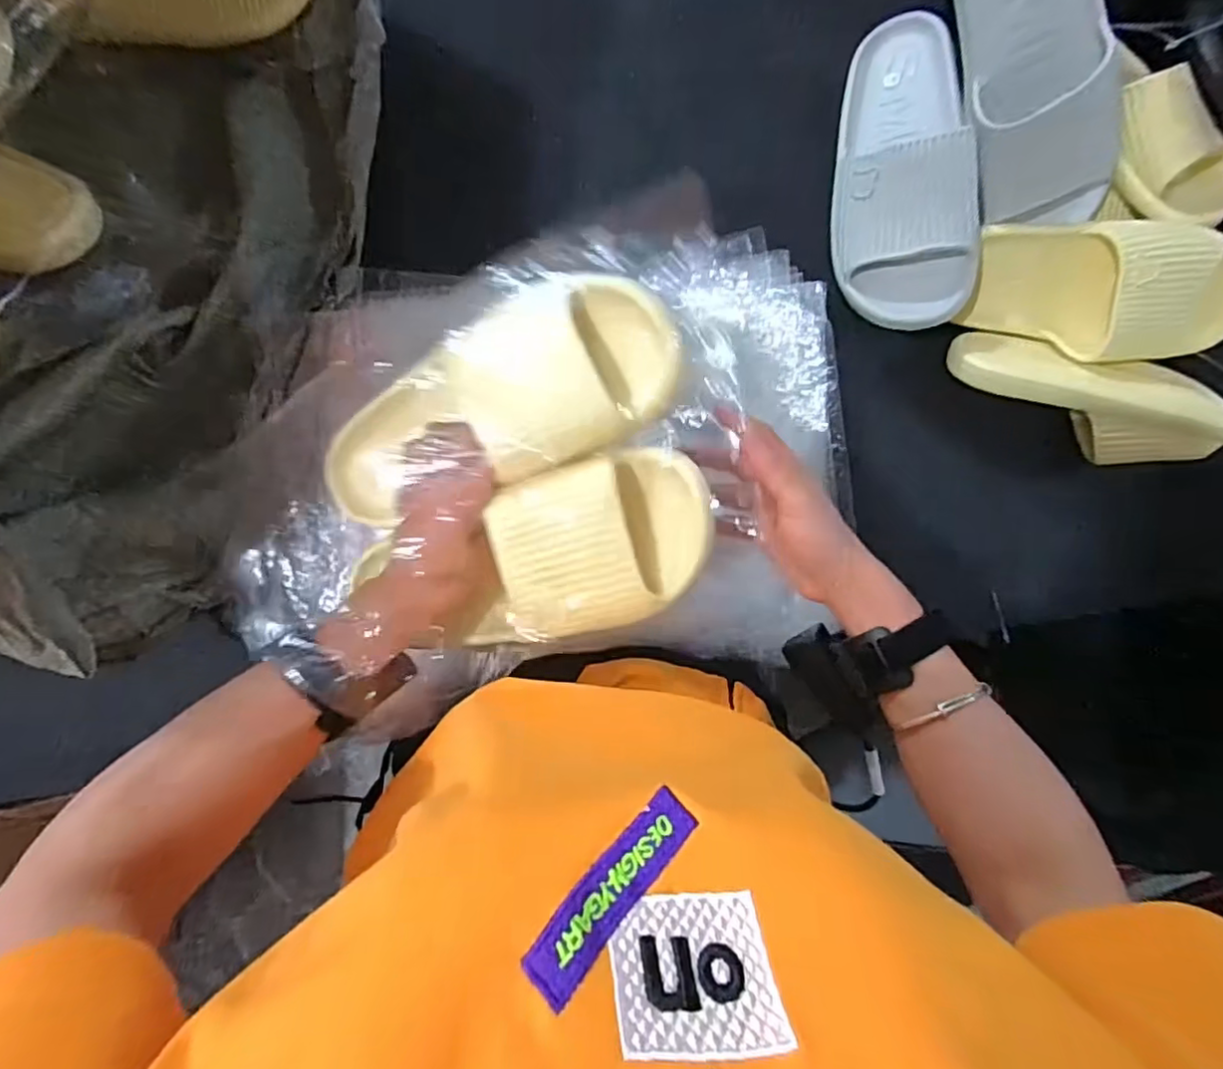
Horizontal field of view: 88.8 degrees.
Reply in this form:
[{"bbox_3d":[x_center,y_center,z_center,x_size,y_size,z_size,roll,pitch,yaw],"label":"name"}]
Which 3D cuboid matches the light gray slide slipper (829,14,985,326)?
[{"bbox_3d":[0.250,-0.319,0.537,0.115,0.075,0.279,-3,81,31],"label":"light gray slide slipper"}]

